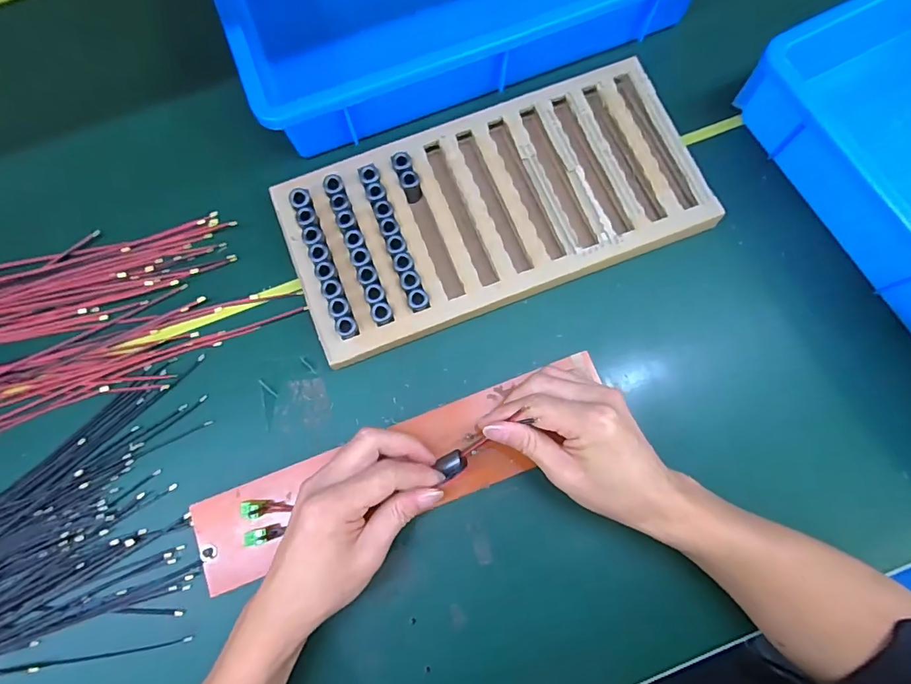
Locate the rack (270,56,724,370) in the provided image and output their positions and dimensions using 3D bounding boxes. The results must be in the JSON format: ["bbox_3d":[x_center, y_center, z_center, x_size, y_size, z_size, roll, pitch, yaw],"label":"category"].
[{"bbox_3d":[0.033,-0.120,0.422,0.355,0.031,0.177,-22,78,-4],"label":"rack"}]

